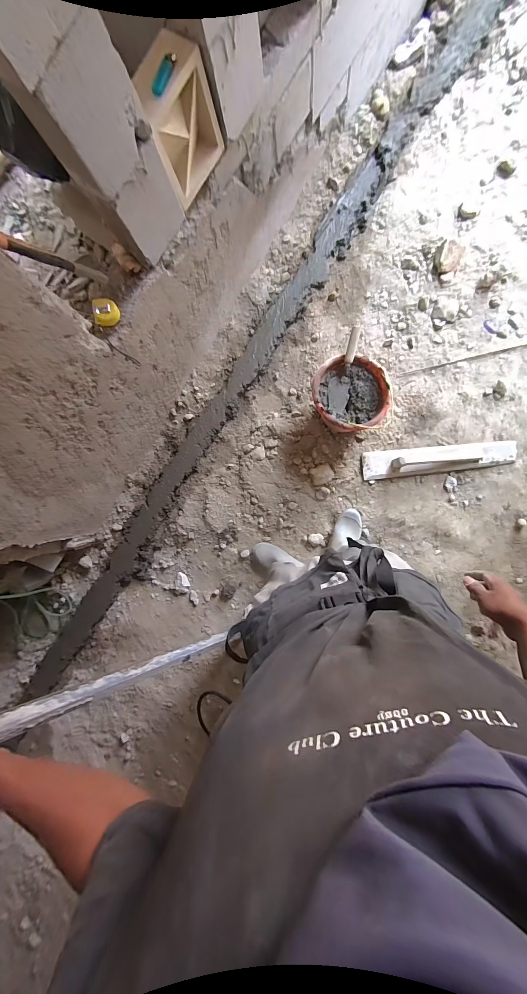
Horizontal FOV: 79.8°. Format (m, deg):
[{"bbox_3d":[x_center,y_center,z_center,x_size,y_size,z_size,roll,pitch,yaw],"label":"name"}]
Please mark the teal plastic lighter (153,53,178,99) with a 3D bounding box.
[{"bbox_3d":[-0.212,-0.898,0.670,0.016,0.020,0.089,29,95,6],"label":"teal plastic lighter"}]

